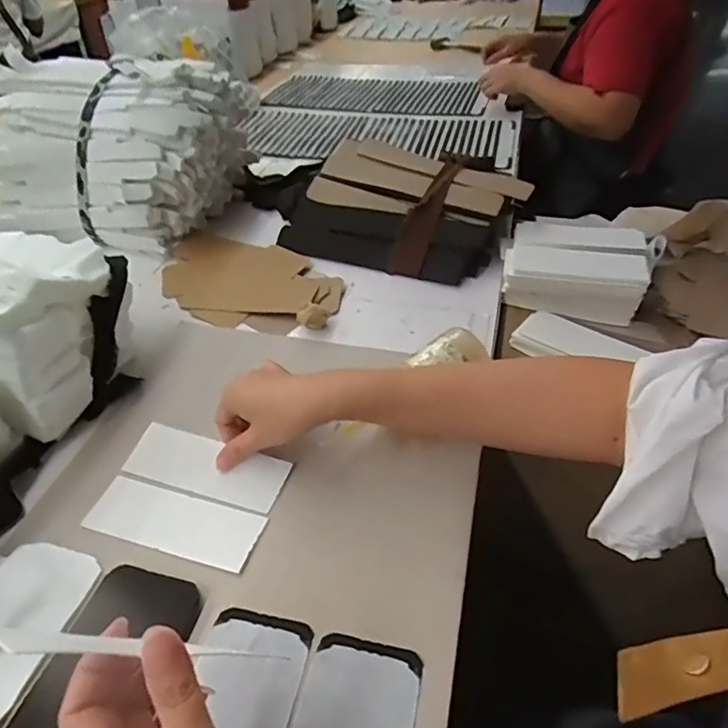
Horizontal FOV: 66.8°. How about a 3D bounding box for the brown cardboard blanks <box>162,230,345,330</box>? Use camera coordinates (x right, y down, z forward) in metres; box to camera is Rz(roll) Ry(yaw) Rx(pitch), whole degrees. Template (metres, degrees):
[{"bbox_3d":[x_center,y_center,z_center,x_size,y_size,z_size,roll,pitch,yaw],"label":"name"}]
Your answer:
[{"bbox_3d":[-0.152,-0.111,0.706,0.269,0.022,0.159,19,46,20],"label":"brown cardboard blanks"}]

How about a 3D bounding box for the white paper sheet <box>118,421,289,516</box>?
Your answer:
[{"bbox_3d":[-0.139,0.089,0.487,0.143,0.004,0.052,13,52,15],"label":"white paper sheet"}]

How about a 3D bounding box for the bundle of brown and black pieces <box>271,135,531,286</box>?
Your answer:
[{"bbox_3d":[0.054,-0.213,0.759,0.300,0.095,0.191,17,45,18],"label":"bundle of brown and black pieces"}]

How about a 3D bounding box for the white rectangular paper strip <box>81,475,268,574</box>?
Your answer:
[{"bbox_3d":[-0.156,0.130,0.456,0.144,0.004,0.052,12,44,14],"label":"white rectangular paper strip"}]

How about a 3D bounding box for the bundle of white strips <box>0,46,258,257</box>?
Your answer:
[{"bbox_3d":[-0.351,-0.326,0.817,0.296,0.207,0.276,7,43,8],"label":"bundle of white strips"}]

